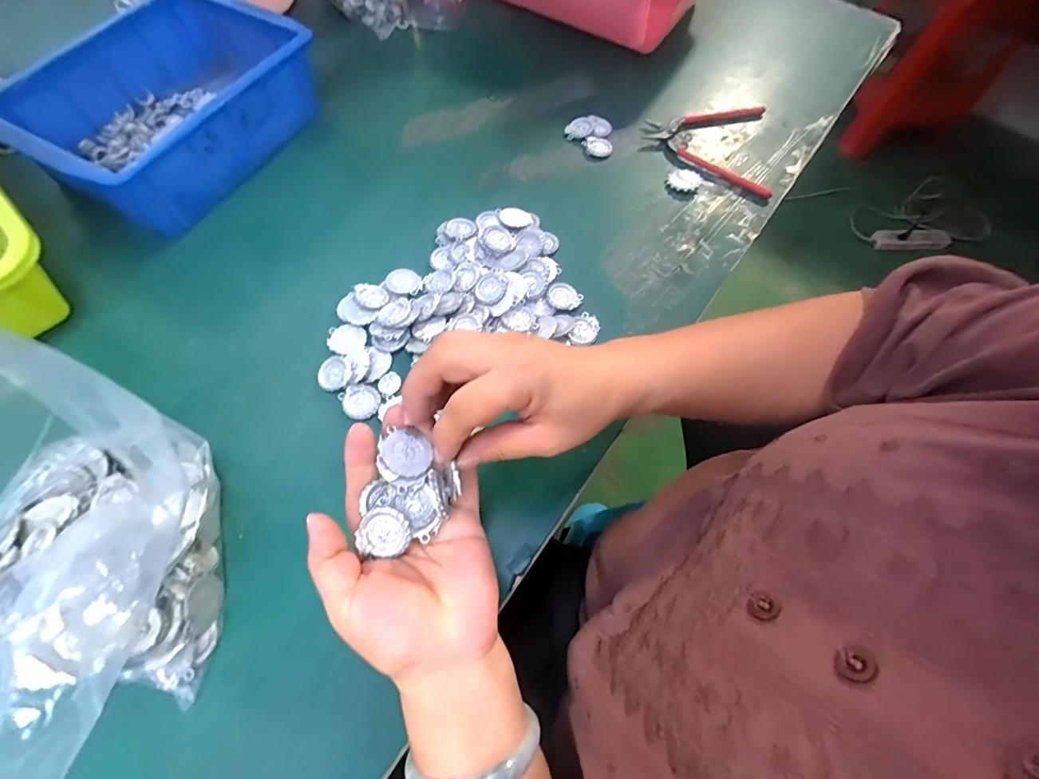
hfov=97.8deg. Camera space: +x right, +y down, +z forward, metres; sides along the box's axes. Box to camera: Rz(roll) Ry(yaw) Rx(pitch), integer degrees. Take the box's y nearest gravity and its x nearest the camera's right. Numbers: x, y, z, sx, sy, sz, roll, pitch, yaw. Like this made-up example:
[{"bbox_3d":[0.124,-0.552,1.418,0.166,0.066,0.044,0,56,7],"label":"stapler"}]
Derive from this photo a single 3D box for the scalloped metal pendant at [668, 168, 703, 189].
[{"bbox_3d":[0.169,-0.214,0.461,0.034,0.005,0.029,-26,68,-14],"label":"scalloped metal pendant"}]

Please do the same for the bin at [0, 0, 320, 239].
[{"bbox_3d":[-0.333,-0.272,0.435,0.168,0.070,0.242,27,66,10],"label":"bin"}]

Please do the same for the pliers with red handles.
[{"bbox_3d":[0.220,-0.277,0.491,0.148,0.012,0.126,32,67,12],"label":"pliers with red handles"}]

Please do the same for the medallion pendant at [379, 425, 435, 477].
[{"bbox_3d":[-0.065,0.036,0.259,0.031,0.004,0.025,36,53,-11],"label":"medallion pendant"}]

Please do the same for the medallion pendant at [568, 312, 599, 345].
[{"bbox_3d":[0.056,-0.051,0.381,0.022,0.007,0.029,27,66,10],"label":"medallion pendant"}]

